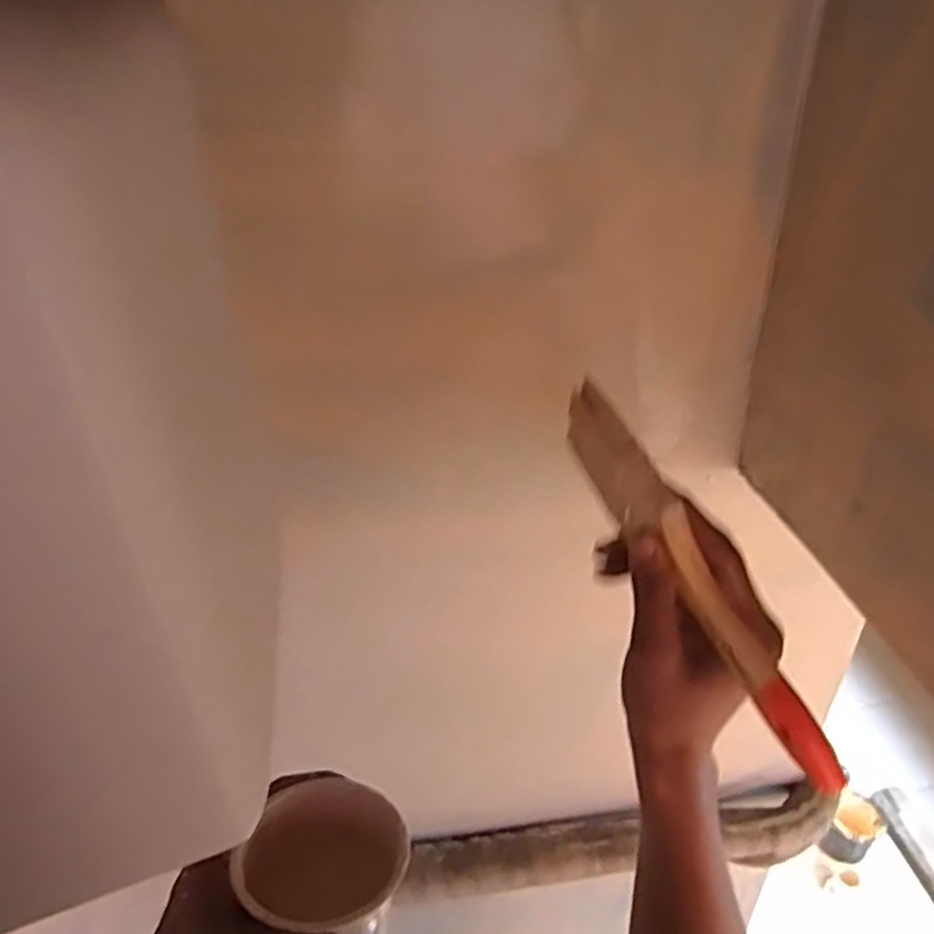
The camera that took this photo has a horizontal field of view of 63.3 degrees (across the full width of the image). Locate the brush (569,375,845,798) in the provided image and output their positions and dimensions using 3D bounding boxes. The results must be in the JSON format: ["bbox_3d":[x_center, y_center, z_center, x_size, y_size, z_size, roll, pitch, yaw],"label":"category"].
[{"bbox_3d":[0.105,0.052,0.362,0.016,0.048,0.210,-20,65,-24],"label":"brush"}]

